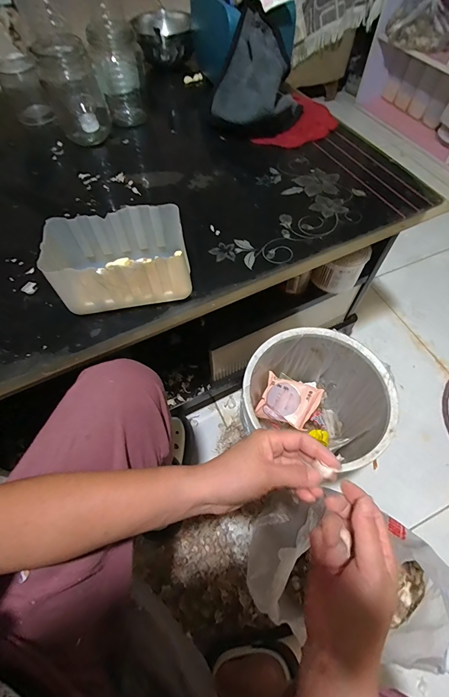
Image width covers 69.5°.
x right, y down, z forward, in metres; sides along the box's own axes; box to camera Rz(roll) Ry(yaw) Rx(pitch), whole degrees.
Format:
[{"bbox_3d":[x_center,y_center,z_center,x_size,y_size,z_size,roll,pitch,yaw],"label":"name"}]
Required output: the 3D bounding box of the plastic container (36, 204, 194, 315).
[{"bbox_3d":[-0.125,-0.104,0.399,0.158,0.081,0.098,-8,60,-5],"label":"plastic container"}]

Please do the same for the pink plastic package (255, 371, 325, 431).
[{"bbox_3d":[0.123,0.103,0.622,0.107,0.033,0.085,19,76,24],"label":"pink plastic package"}]

